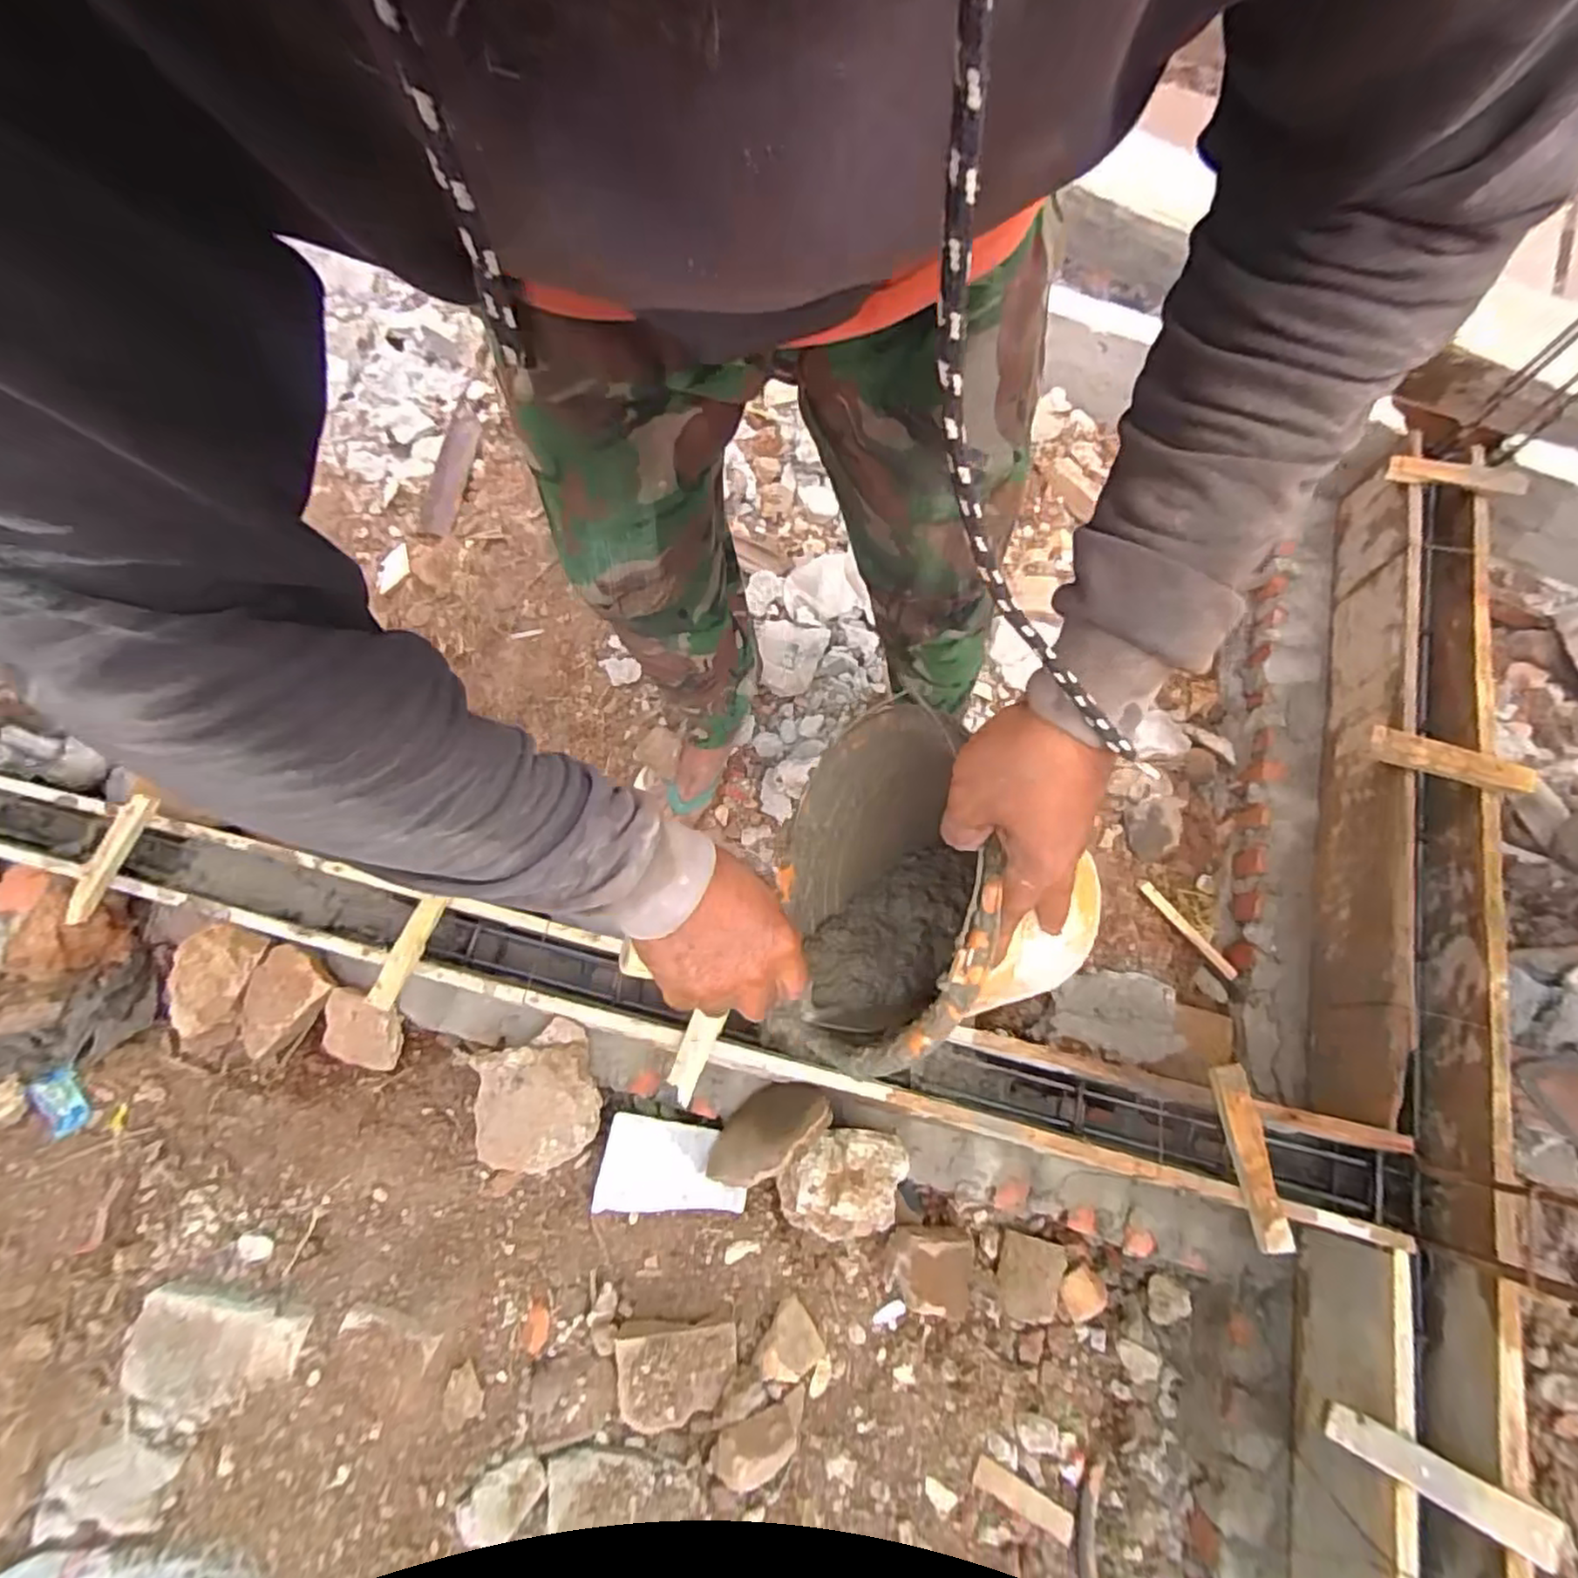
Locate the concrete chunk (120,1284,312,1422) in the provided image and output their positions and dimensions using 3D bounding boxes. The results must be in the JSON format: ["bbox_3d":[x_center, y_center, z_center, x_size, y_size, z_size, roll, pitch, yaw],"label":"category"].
[{"bbox_3d":[-0.657,0.644,0.789,0.188,0.025,0.122,7,70,4],"label":"concrete chunk"}]

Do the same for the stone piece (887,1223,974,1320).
[{"bbox_3d":[0.188,0.646,0.940,0.115,0.048,0.107,13,72,-14],"label":"stone piece"}]

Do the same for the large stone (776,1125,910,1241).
[{"bbox_3d":[0.067,0.515,0.909,0.155,0.098,0.148,10,71,6],"label":"large stone"}]

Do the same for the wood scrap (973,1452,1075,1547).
[{"bbox_3d":[0.286,0.869,0.856,0.118,0.012,0.031,26,73,11],"label":"wood scrap"}]

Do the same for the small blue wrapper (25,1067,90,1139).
[{"bbox_3d":[-0.963,0.415,0.924,0.045,0.021,0.088,-34,72,-10],"label":"small blue wrapper"}]

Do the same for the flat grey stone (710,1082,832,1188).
[{"bbox_3d":[-0.033,0.458,0.932,0.162,0.147,0.029,-41,104,-19],"label":"flat grey stone"}]

